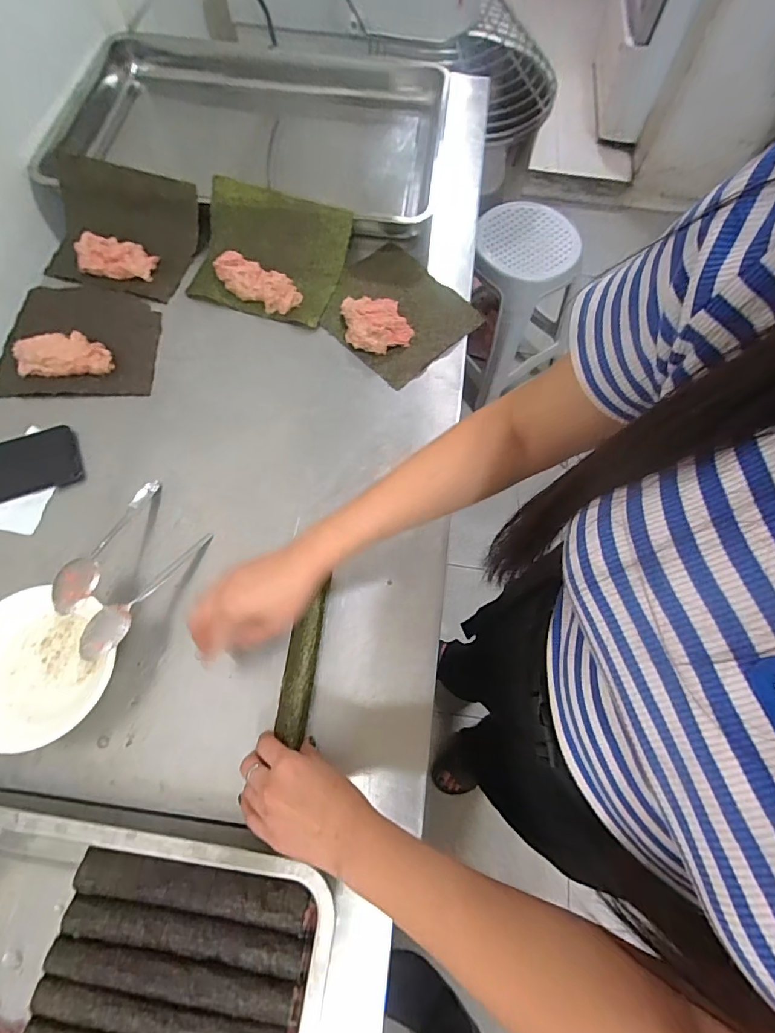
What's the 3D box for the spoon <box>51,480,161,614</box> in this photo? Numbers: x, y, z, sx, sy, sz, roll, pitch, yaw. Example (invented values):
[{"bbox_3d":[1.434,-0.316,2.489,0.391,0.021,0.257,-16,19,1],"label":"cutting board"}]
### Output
[{"bbox_3d":[-0.306,0.026,0.516,0.039,0.025,0.169,12,49,3],"label":"spoon"}]

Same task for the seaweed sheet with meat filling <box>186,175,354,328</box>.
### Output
[{"bbox_3d":[-0.168,-0.369,0.659,0.199,0.061,0.166,16,70,5],"label":"seaweed sheet with meat filling"}]

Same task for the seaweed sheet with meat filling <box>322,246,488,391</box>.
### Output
[{"bbox_3d":[0.009,-0.292,0.652,0.177,0.031,0.193,-42,76,-14],"label":"seaweed sheet with meat filling"}]

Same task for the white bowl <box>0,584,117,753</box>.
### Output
[{"bbox_3d":[-0.345,0.147,0.466,0.138,0.042,0.144,0,70,-1],"label":"white bowl"}]

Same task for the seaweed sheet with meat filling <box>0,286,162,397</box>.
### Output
[{"bbox_3d":[-0.408,-0.241,0.621,0.194,0.034,0.175,1,70,-1],"label":"seaweed sheet with meat filling"}]

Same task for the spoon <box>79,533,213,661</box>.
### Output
[{"bbox_3d":[-0.247,0.076,0.490,0.034,0.022,0.165,29,50,9],"label":"spoon"}]

